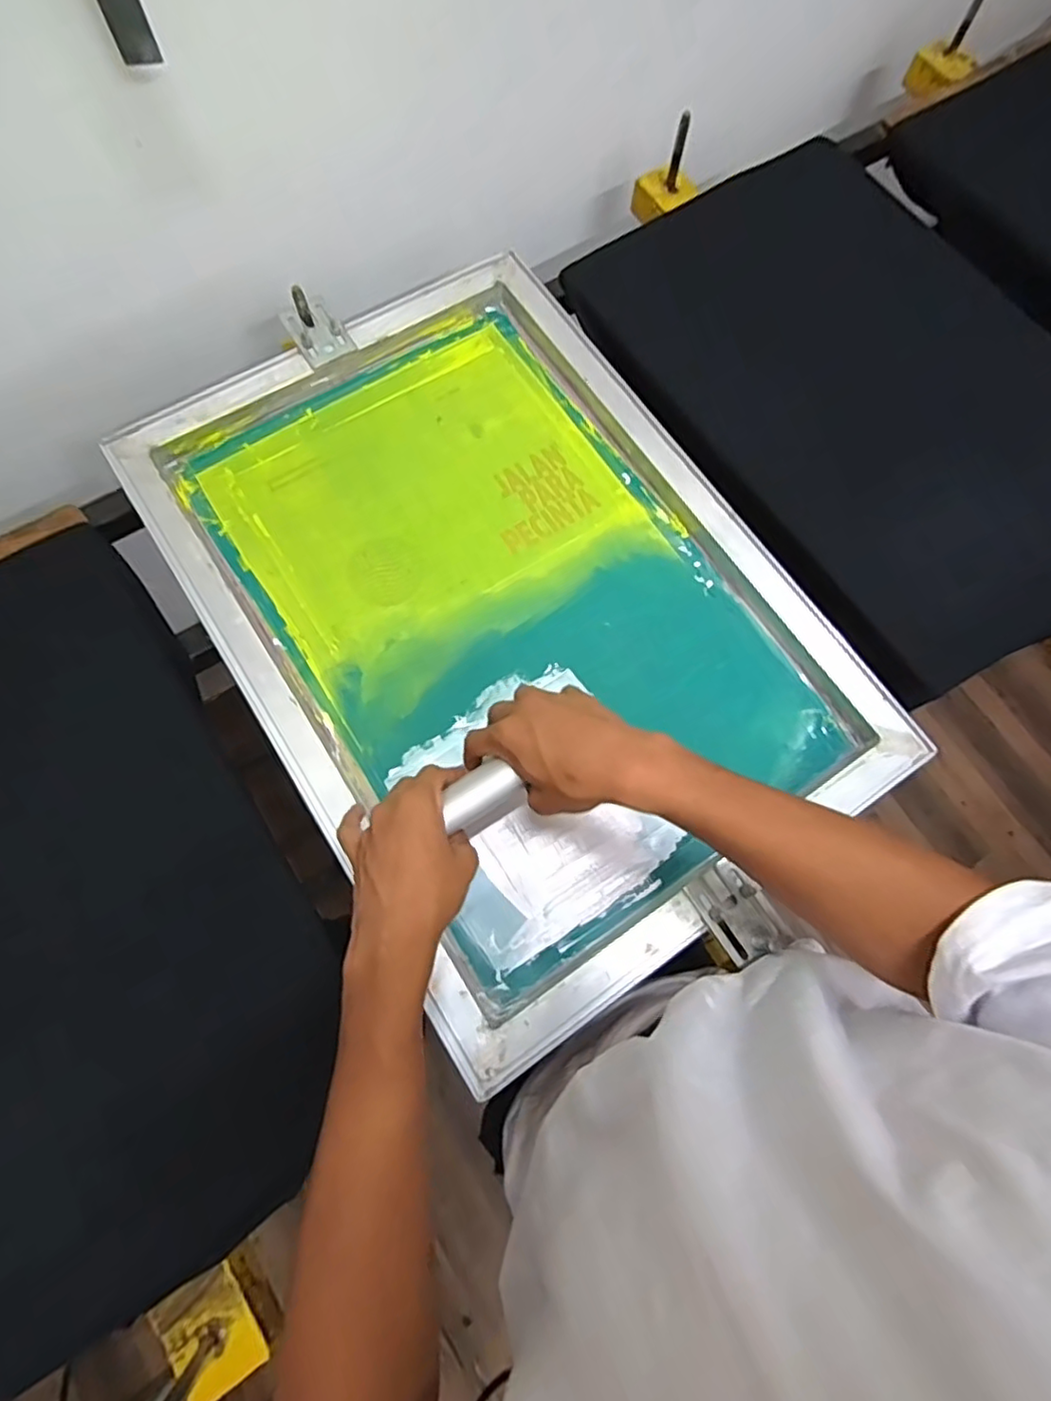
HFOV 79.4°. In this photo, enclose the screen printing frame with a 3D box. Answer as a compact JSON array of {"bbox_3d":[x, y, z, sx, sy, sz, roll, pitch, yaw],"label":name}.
[{"bbox_3d":[-0.023,-0.093,0.578,0.456,0.037,0.647,-32,76,-11],"label":"screen printing frame"}]

